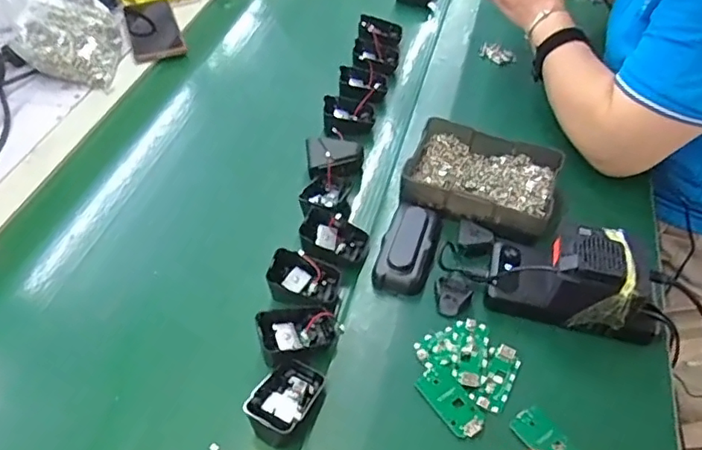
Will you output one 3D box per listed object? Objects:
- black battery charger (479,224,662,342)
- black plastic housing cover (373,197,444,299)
[{"bbox_3d":[0.208,0.042,0.516,0.152,0.066,0.072,11,50,11],"label":"black battery charger"},{"bbox_3d":[0.060,0.017,0.577,0.049,0.023,0.108,13,51,13],"label":"black plastic housing cover"}]

